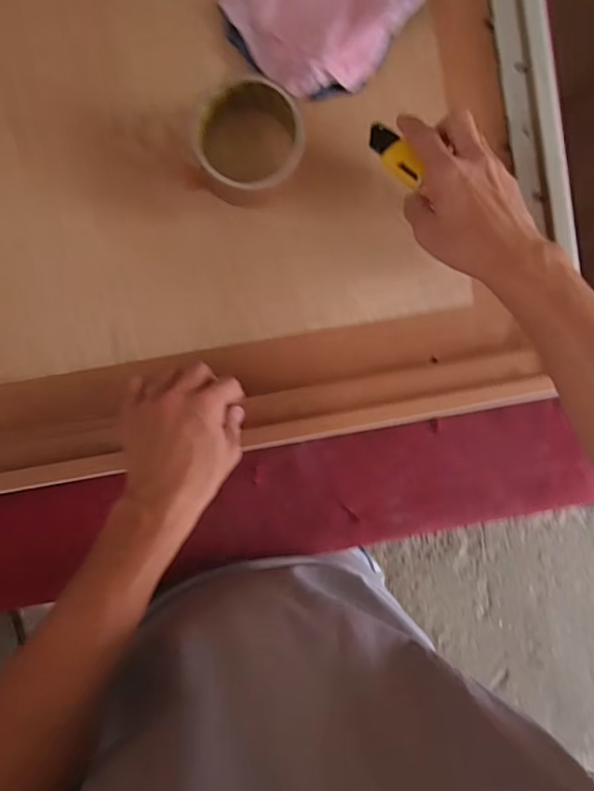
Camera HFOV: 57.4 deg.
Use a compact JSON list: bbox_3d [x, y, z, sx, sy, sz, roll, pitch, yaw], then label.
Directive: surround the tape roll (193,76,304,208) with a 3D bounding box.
[{"bbox_3d":[-0.039,-0.196,0.431,0.083,0.048,0.091,-12,95,-3],"label":"tape roll"}]

